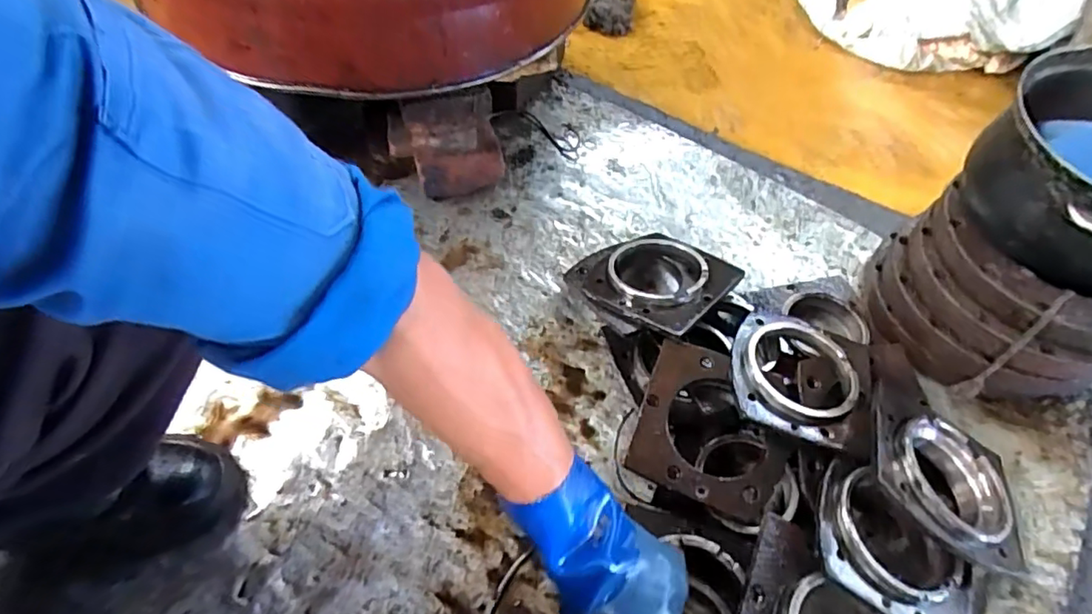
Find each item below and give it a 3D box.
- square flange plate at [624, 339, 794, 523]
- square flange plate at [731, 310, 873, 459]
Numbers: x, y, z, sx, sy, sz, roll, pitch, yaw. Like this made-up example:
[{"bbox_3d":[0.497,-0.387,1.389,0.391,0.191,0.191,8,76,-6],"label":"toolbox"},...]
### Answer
[{"bbox_3d":[0.172,0.122,0.606,0.149,0.011,0.156,22,62,4],"label":"square flange plate"},{"bbox_3d":[0.269,0.073,0.622,0.145,0.027,0.140,18,55,10],"label":"square flange plate"}]

